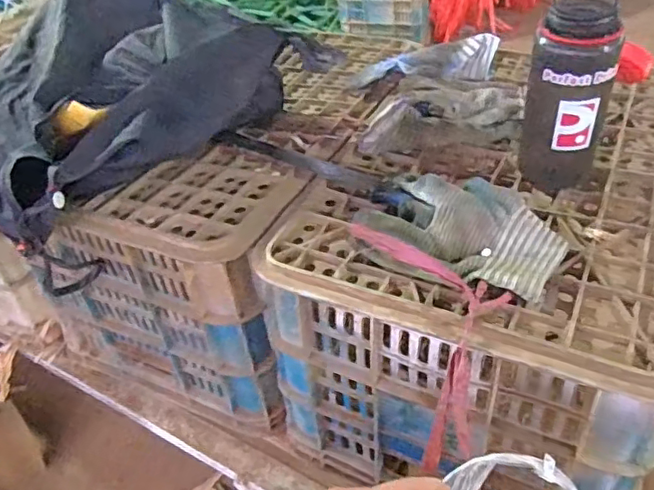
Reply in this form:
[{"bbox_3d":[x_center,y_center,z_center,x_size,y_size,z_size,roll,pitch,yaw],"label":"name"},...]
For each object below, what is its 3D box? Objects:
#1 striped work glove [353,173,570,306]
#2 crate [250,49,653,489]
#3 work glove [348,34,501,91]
[{"bbox_3d":[0.104,-0.013,0.469,0.168,0.037,0.105,7,44,19],"label":"striped work glove"},{"bbox_3d":[0.185,-0.005,0.621,0.339,0.228,0.493,13,46,25],"label":"crate"},{"bbox_3d":[0.113,-0.214,0.696,0.178,0.046,0.059,-3,41,8],"label":"work glove"}]

